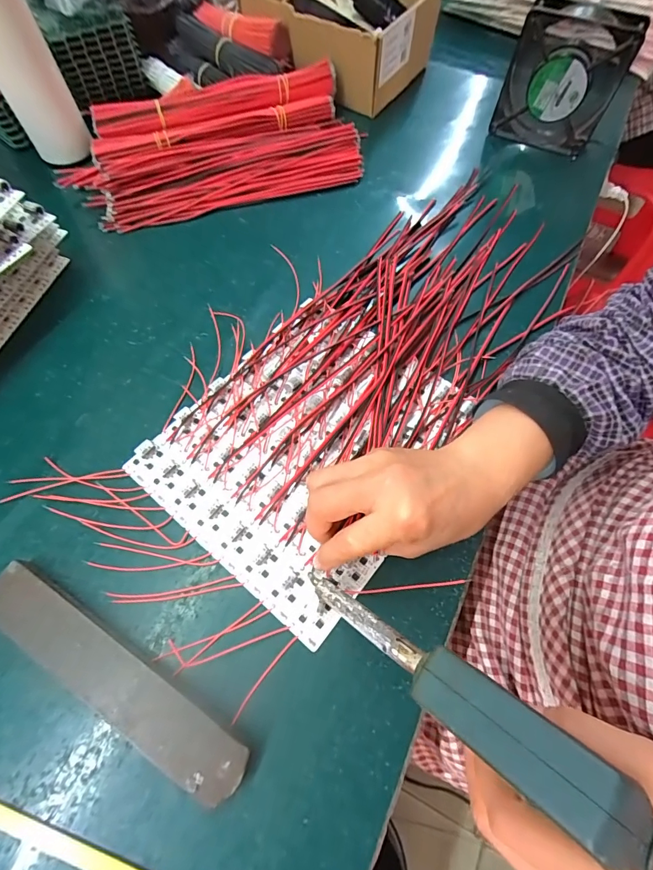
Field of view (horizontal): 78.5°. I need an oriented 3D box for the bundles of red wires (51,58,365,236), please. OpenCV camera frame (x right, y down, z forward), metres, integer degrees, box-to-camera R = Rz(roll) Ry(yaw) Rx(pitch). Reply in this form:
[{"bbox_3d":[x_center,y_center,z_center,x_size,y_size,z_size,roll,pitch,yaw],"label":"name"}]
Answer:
[{"bbox_3d":[-0.130,-0.342,0.475,0.345,0.044,0.188,-19,66,-10],"label":"bundles of red wires"}]

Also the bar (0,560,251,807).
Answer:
[{"bbox_3d":[-0.135,0.149,0.251,0.196,0.018,0.037,29,67,12],"label":"bar"}]

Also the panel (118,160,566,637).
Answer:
[{"bbox_3d":[0.063,-0.086,0.369,0.201,0.026,0.472,37,69,16],"label":"panel"}]

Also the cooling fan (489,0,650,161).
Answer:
[{"bbox_3d":[0.265,-0.399,0.460,0.119,0.123,0.034,24,66,10],"label":"cooling fan"}]

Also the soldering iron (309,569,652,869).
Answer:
[{"bbox_3d":[0.051,0.117,0.195,0.026,0.031,0.173,-47,36,-20],"label":"soldering iron"}]

